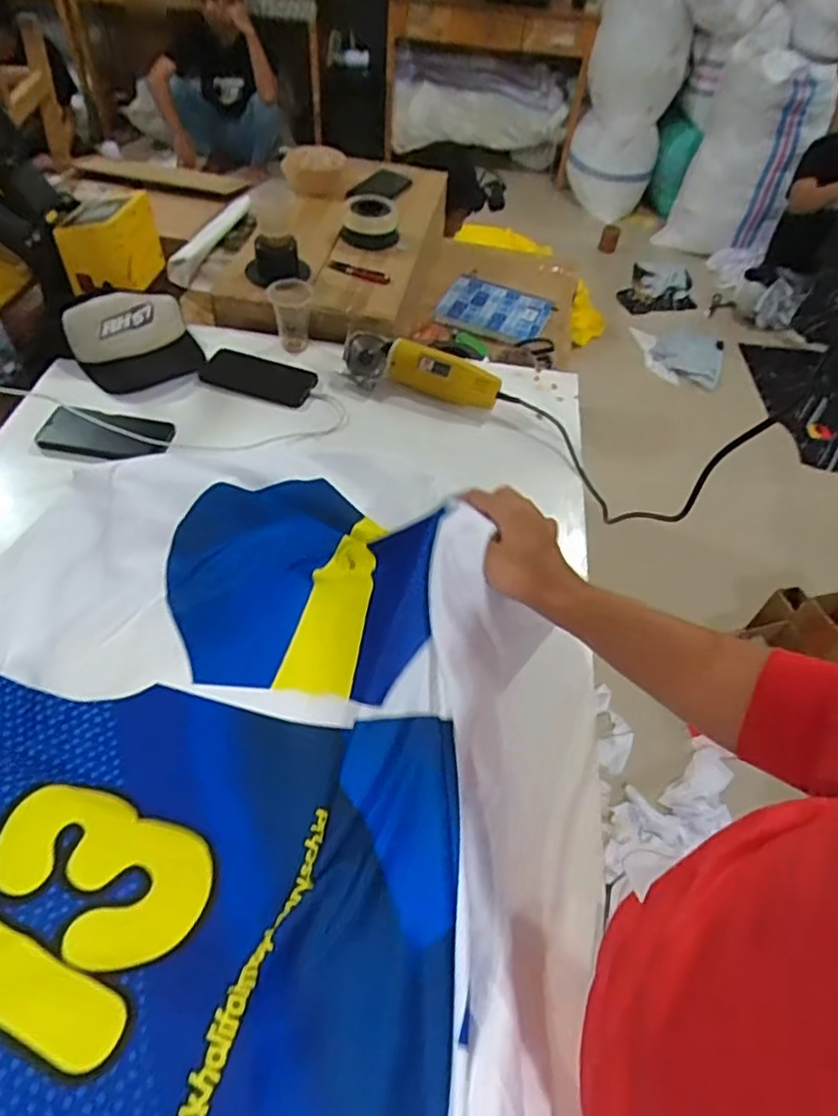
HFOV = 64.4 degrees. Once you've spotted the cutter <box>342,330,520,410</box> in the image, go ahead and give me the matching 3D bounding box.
[{"bbox_3d":[0.013,-0.289,1.020,0.278,0.063,0.081,13,51,6],"label":"cutter"}]

